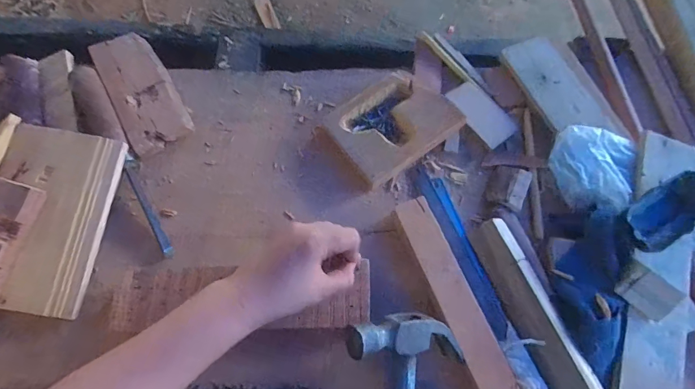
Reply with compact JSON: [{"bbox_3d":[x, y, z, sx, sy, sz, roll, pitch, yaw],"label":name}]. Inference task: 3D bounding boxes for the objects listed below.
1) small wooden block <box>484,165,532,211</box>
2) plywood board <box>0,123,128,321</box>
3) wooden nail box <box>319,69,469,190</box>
[{"bbox_3d":[0.185,-0.009,0.465,0.040,0.019,0.051,22,70,7],"label":"small wooden block"},{"bbox_3d":[-0.312,0.021,0.411,0.118,0.016,0.186,7,69,1],"label":"plywood board"},{"bbox_3d":[0.049,-0.084,0.484,0.143,0.027,0.109,-35,74,-13],"label":"wooden nail box"}]

